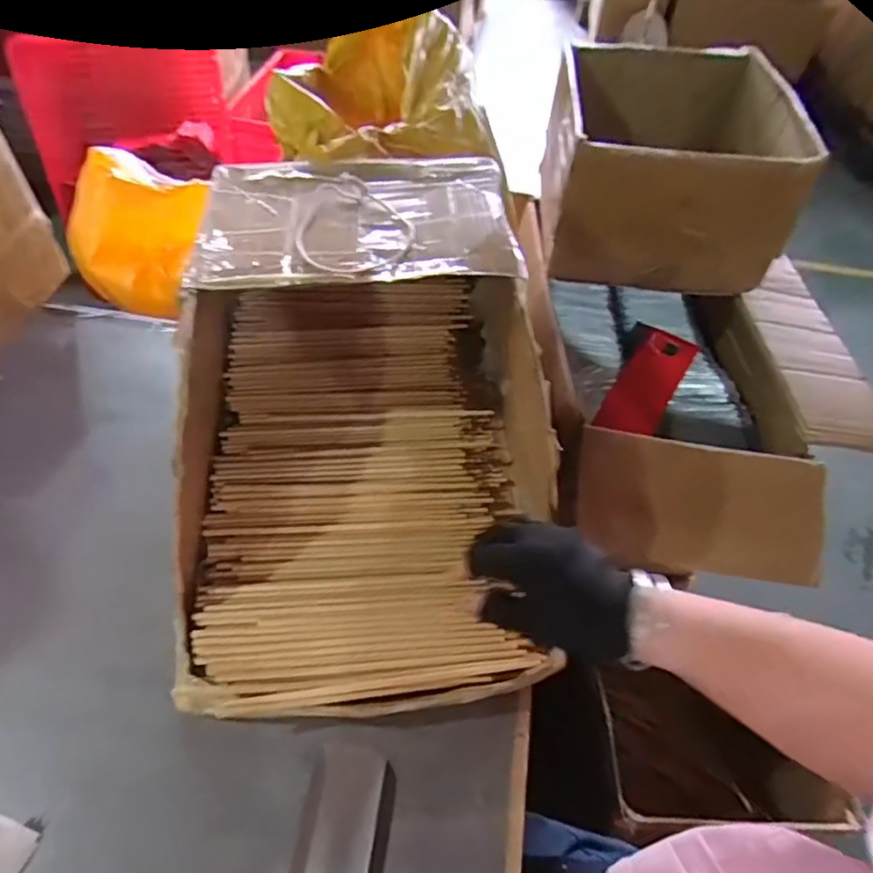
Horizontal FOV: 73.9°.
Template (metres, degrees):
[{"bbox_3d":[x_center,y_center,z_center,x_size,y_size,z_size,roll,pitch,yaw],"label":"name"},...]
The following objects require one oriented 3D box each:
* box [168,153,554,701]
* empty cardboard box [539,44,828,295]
[{"bbox_3d":[-0.060,-0.035,0.529,0.303,0.206,0.484,-2,52,-8],"label":"box"},{"bbox_3d":[0.326,-0.406,0.856,0.309,0.213,0.368,9,51,1],"label":"empty cardboard box"}]

